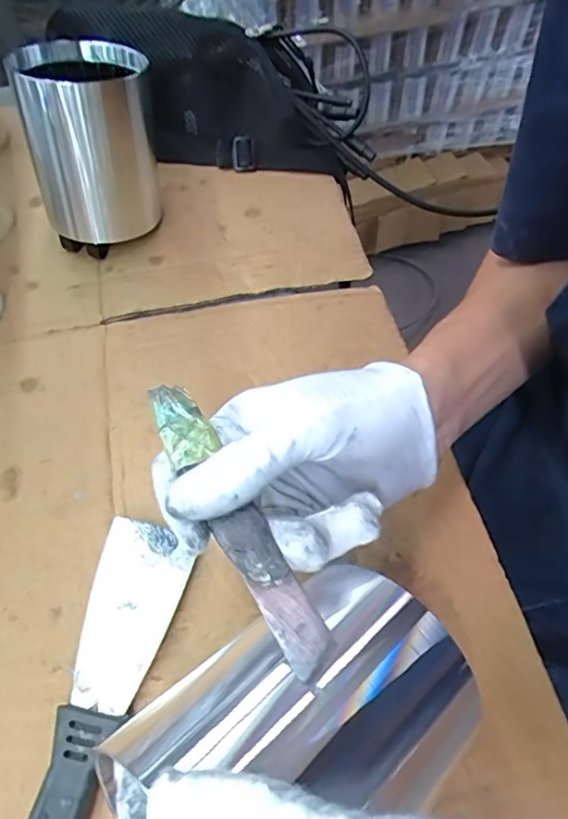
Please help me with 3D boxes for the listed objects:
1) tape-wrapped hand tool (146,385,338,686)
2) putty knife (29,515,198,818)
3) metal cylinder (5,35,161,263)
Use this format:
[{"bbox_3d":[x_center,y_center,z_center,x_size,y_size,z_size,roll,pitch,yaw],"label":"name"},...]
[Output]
[{"bbox_3d":[-0.023,0.037,0.212,0.020,0.004,0.140,-25,53,-17],"label":"tape-wrapped hand tool"},{"bbox_3d":[-0.083,0.141,0.244,0.044,0.015,0.185,6,58,6],"label":"putty knife"},{"bbox_3d":[-0.141,-0.196,0.394,0.094,0.107,0.097,-18,59,-11],"label":"metal cylinder"}]

